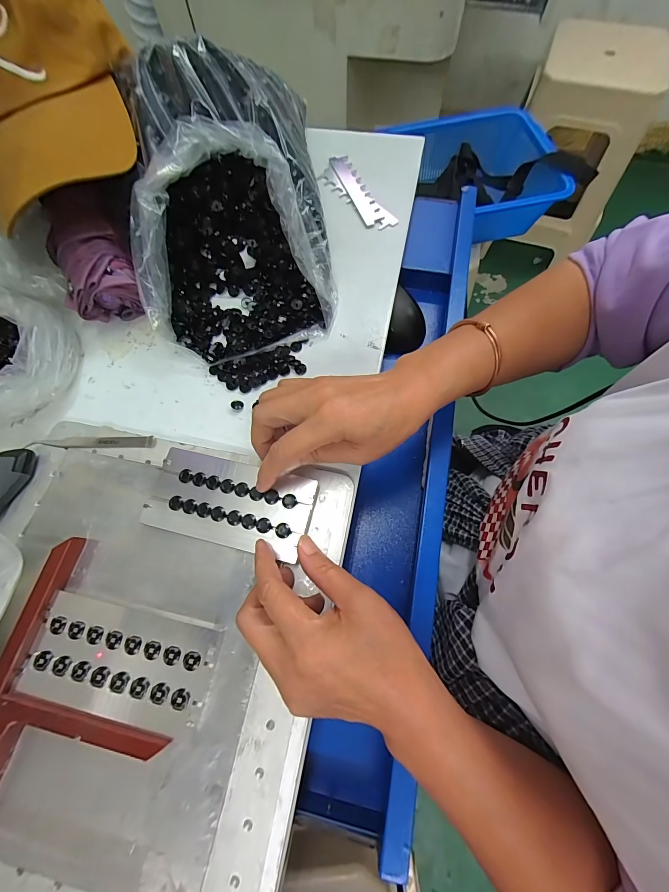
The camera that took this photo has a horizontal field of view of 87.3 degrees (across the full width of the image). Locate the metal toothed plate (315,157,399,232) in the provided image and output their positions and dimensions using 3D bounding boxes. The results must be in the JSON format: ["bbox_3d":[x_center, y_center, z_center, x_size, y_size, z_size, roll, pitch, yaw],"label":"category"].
[{"bbox_3d":[0.023,-0.292,0.402,0.035,0.011,0.123,-28,70,-9],"label":"metal toothed plate"}]

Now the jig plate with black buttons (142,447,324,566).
[{"bbox_3d":[-0.080,0.042,0.267,0.122,0.004,0.062,12,69,7],"label":"jig plate with black buttons"}]

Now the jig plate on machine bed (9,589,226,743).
[{"bbox_3d":[-0.142,0.144,0.236,0.123,0.011,0.060,11,69,7],"label":"jig plate on machine bed"}]

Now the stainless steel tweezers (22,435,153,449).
[{"bbox_3d":[-0.208,-0.003,0.302,0.110,0.004,0.011,-1,68,2],"label":"stainless steel tweezers"}]

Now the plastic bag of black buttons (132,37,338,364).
[{"bbox_3d":[-0.095,-0.238,0.337,0.169,0.109,0.303,-6,68,0],"label":"plastic bag of black buttons"}]

